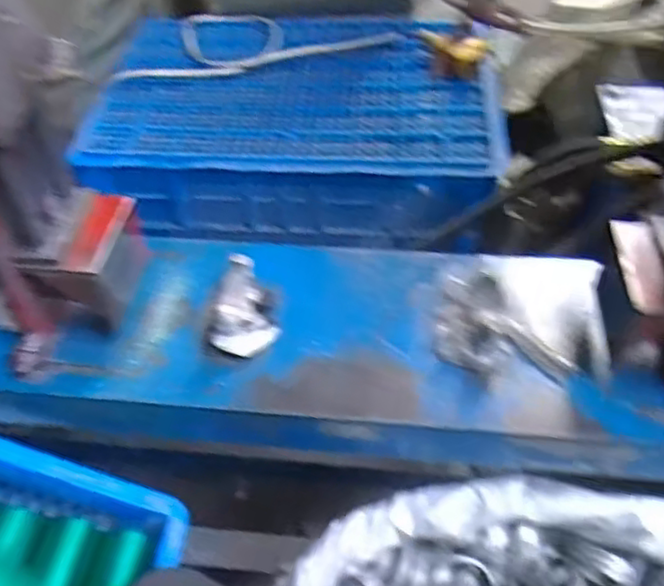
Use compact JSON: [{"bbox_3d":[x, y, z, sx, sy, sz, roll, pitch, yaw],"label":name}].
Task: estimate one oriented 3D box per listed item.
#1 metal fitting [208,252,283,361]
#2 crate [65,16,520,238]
[{"bbox_3d":[-0.081,0.012,0.597,0.066,0.045,0.077,6,48,8],"label":"metal fitting"},{"bbox_3d":[-0.052,-0.284,1.123,0.615,0.154,0.402,2,47,4],"label":"crate"}]

